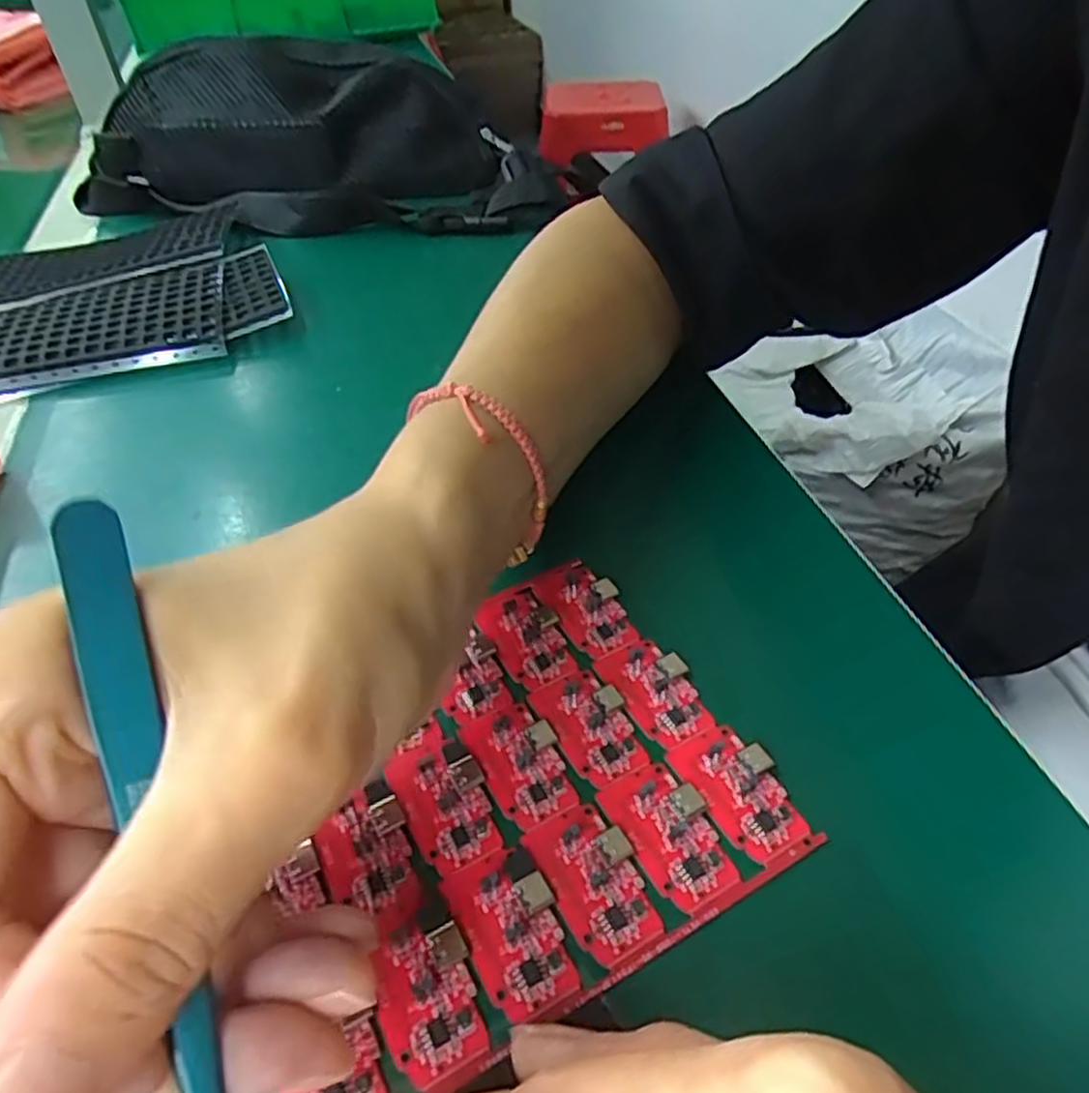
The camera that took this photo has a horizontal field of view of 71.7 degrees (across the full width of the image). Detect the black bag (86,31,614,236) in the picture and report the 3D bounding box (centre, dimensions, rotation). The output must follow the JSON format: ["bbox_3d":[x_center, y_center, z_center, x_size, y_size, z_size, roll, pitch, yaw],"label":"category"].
[{"bbox_3d":[-0.143,-0.275,0.502,0.339,0.083,0.144,0,44,4],"label":"black bag"}]

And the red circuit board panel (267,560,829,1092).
[{"bbox_3d":[-0.013,0.062,0.198,0.126,0.004,0.109,-23,47,-19],"label":"red circuit board panel"}]

